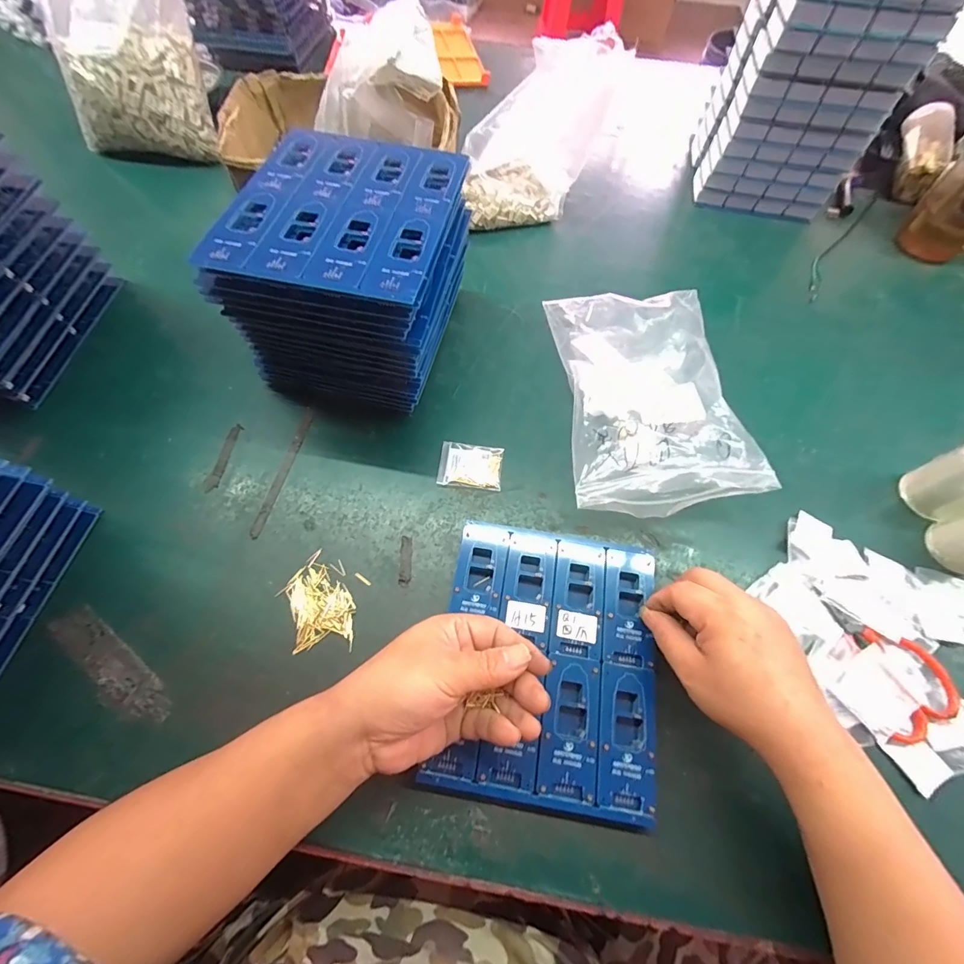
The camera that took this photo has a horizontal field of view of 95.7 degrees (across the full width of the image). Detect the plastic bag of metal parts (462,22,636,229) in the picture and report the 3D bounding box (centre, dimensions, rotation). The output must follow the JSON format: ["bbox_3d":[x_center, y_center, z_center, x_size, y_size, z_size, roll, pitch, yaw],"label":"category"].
[{"bbox_3d":[0.067,-0.419,0.538,0.165,0.176,0.093,-11,64,-6],"label":"plastic bag of metal parts"}]

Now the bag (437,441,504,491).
[{"bbox_3d":[-0.011,-0.015,0.422,0.059,0.007,0.046,6,63,2],"label":"bag"}]

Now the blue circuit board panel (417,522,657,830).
[{"bbox_3d":[0.051,0.132,0.335,0.158,0.006,0.188,9,63,4],"label":"blue circuit board panel"}]

